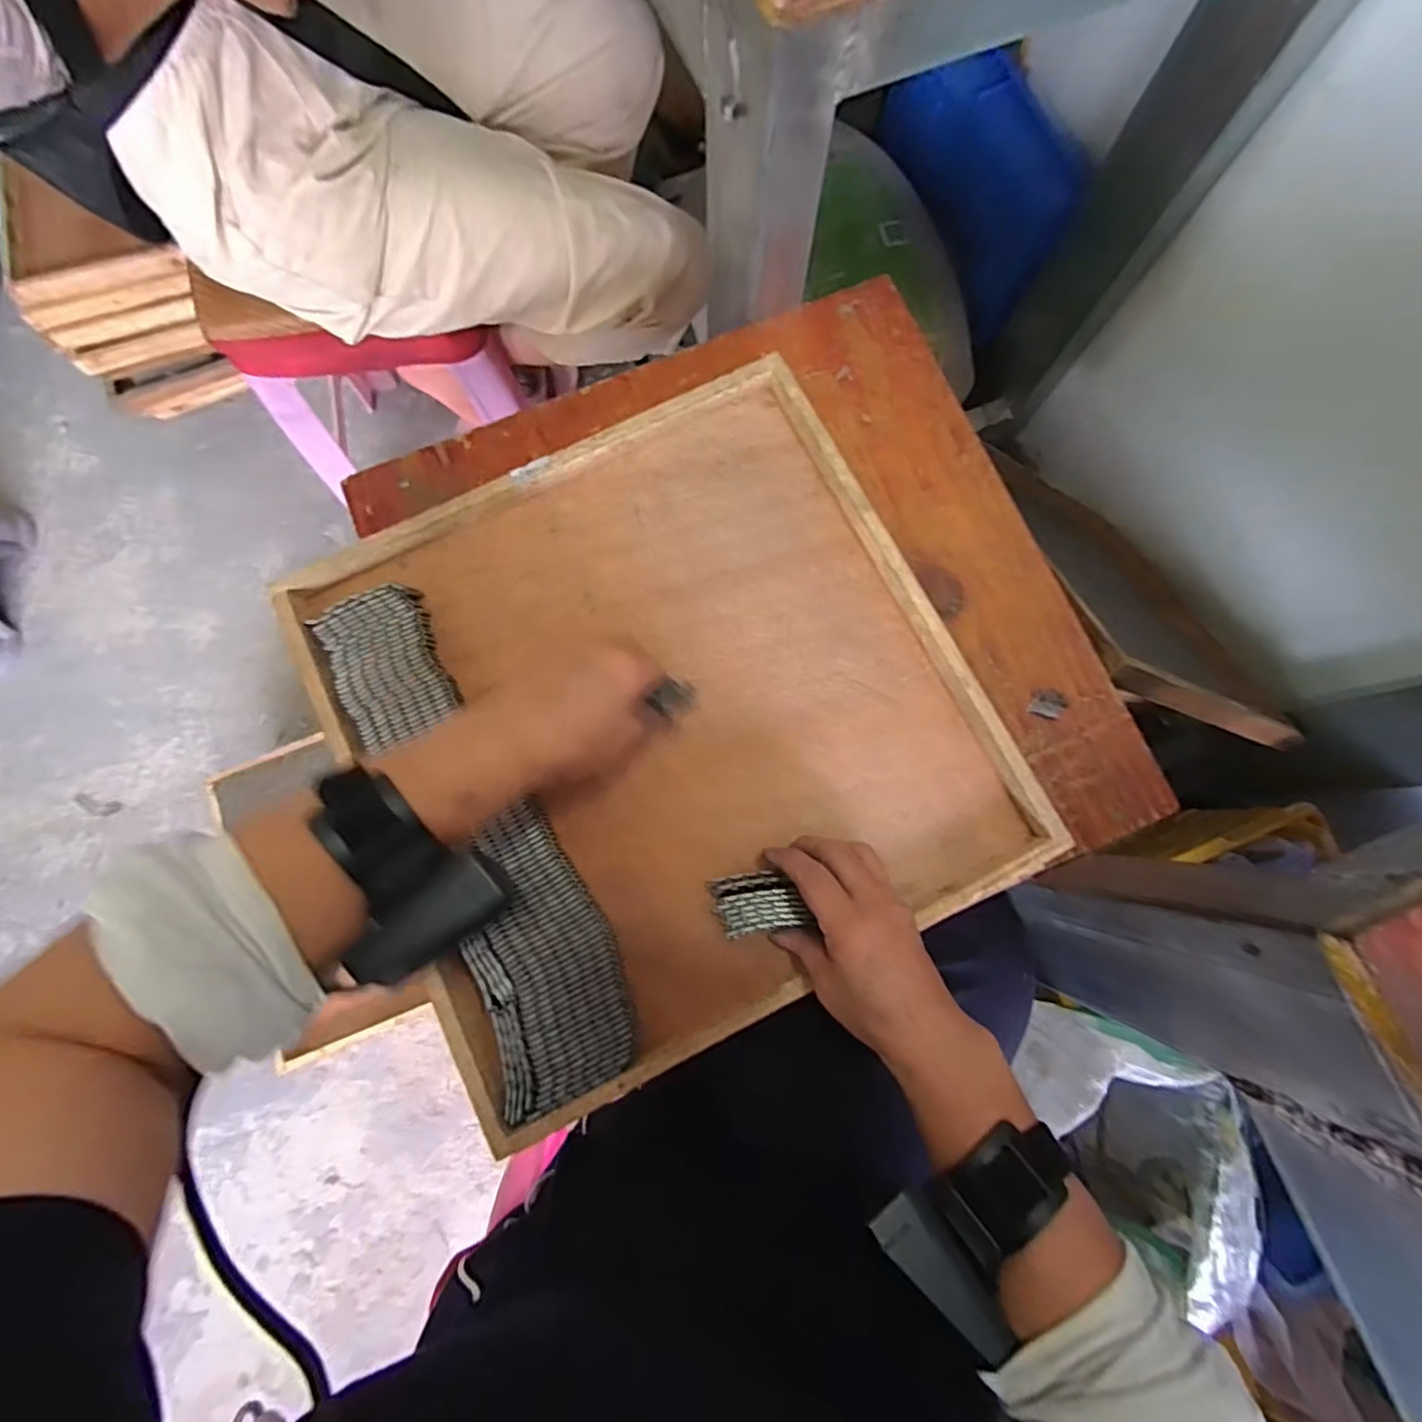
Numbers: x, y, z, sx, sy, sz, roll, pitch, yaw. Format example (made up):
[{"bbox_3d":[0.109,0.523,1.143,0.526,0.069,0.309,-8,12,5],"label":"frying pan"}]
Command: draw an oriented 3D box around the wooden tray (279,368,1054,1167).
[{"bbox_3d":[-0.034,0.002,0.419,0.390,0.028,0.392,-27,80,-4],"label":"wooden tray"}]

